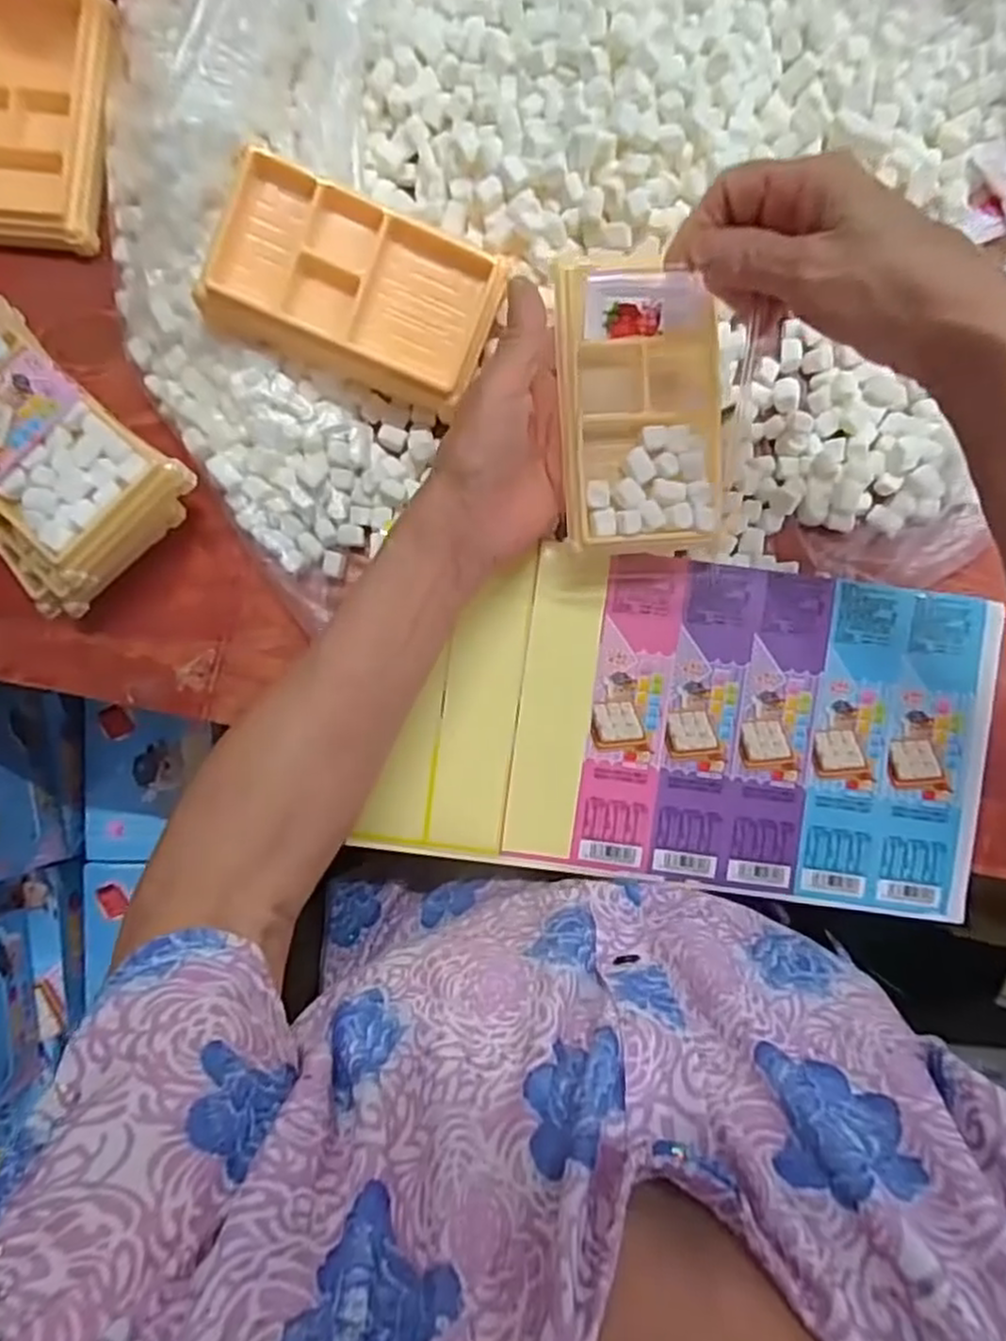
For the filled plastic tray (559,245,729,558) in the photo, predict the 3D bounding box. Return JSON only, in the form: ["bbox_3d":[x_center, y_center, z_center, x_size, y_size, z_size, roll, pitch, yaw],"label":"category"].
[{"bbox_3d":[0.066,-0.125,0.352,0.075,0.018,0.129,-4,92,1],"label":"filled plastic tray"}]

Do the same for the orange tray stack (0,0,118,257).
[{"bbox_3d":[-0.259,-0.307,0.406,0.082,0.030,0.142,5,87,0],"label":"orange tray stack"}]

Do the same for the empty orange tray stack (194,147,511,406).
[{"bbox_3d":[-0.072,-0.191,0.369,0.135,0.036,0.074,19,92,0],"label":"empty orange tray stack"}]

